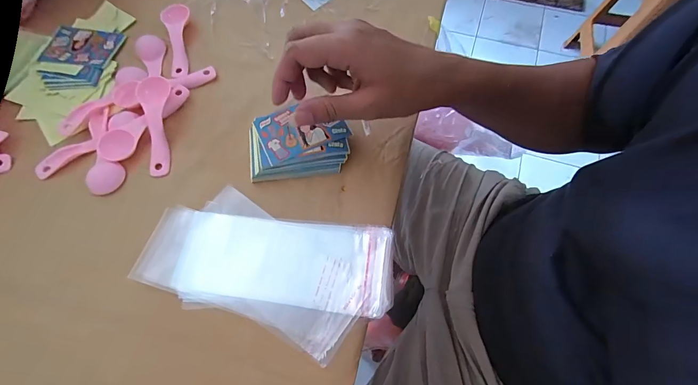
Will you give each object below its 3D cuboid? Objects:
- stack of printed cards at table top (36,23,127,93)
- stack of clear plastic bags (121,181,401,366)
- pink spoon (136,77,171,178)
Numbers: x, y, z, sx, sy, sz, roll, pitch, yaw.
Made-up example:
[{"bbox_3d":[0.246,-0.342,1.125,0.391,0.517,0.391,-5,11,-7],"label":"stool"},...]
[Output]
[{"bbox_3d":[-0.338,-0.167,0.396,0.090,0.006,0.098,7,67,4],"label":"stack of printed cards at table top"},{"bbox_3d":[-0.074,0.064,0.293,0.221,0.013,0.111,15,68,7],"label":"stack of clear plastic bags"},{"bbox_3d":[-0.209,-0.072,0.350,0.030,0.010,0.113,-11,79,-4],"label":"pink spoon"}]

